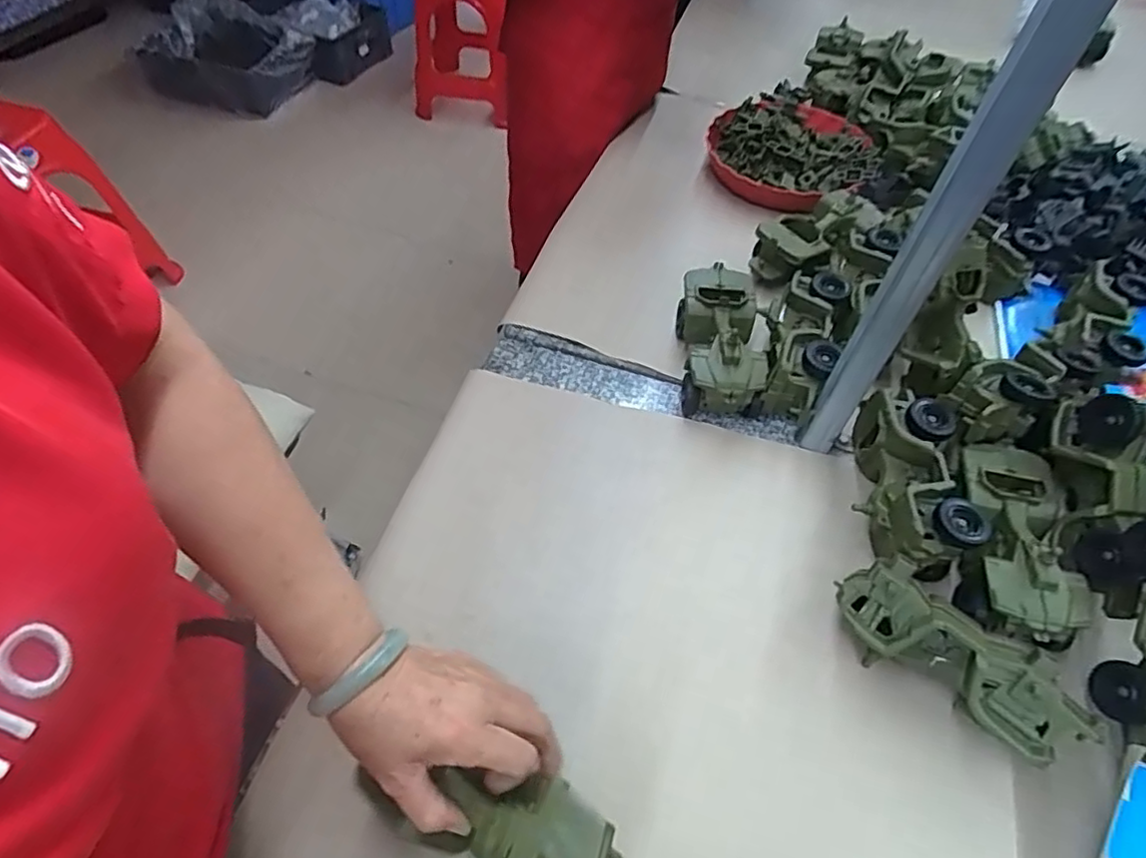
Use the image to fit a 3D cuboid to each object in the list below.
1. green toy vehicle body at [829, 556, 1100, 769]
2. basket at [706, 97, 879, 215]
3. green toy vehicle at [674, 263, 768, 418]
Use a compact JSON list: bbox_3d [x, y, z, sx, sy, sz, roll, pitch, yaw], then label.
[{"bbox_3d":[0.297,0.179,0.502,0.188,0.073,0.077,35,60,22],"label":"green toy vehicle body"},{"bbox_3d":[0.327,-0.414,0.938,0.240,0.073,0.225,1,53,-1],"label":"basket"},{"bbox_3d":[0.158,-0.094,0.702,0.083,0.079,0.186,4,53,1],"label":"green toy vehicle"}]

